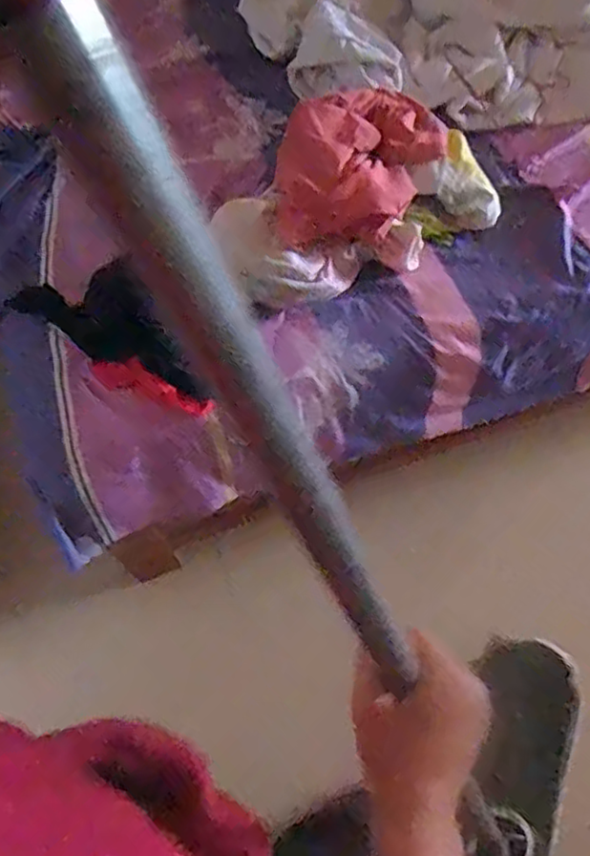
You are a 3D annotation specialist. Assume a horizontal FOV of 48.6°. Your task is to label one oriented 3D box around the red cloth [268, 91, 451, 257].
[{"bbox_3d":[0.105,-0.433,1.030,0.251,0.086,0.361,9,64,8],"label":"red cloth"}]

